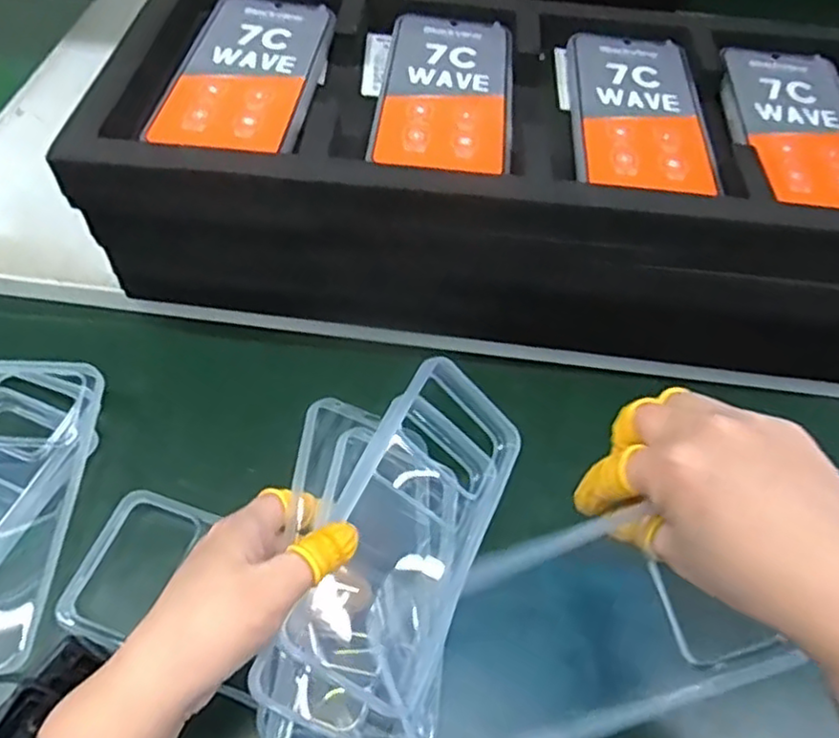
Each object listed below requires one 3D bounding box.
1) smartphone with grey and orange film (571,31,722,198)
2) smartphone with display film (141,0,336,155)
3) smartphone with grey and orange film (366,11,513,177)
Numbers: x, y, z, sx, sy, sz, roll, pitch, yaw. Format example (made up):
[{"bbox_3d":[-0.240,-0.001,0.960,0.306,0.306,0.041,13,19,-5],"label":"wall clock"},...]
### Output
[{"bbox_3d":[0.130,-0.158,0.411,0.073,0.010,0.150,6,53,0],"label":"smartphone with grey and orange film"},{"bbox_3d":[-0.100,-0.180,0.407,0.078,0.009,0.156,8,53,1],"label":"smartphone with display film"},{"bbox_3d":[0.017,-0.171,0.410,0.077,0.007,0.156,7,53,0],"label":"smartphone with grey and orange film"}]

